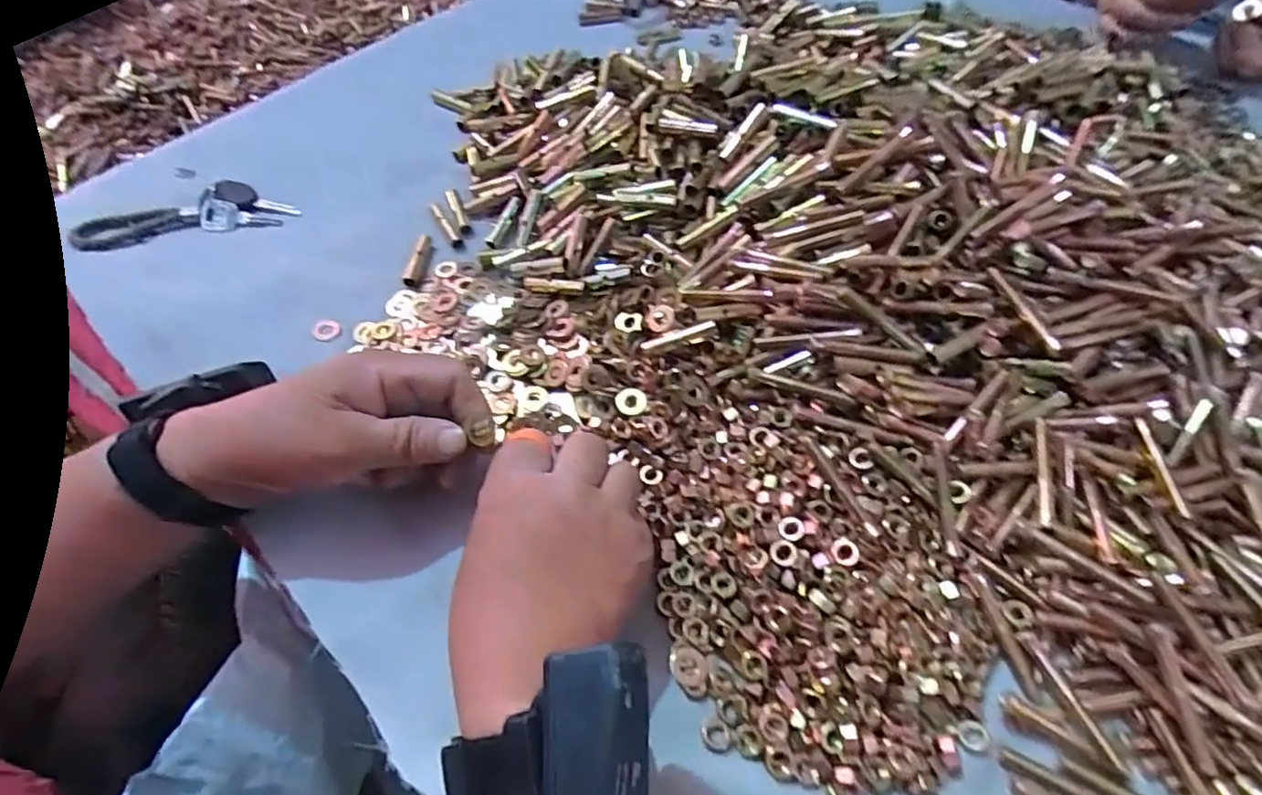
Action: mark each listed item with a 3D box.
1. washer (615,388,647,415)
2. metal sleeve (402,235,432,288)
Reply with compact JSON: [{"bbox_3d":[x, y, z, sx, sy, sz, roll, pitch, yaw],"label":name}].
[{"bbox_3d":[0.000,0.002,0.351,0.018,0.004,0.015,-2,57,1],"label":"washer"},{"bbox_3d":[-0.150,-0.098,0.430,0.010,0.008,0.047,2,57,3],"label":"metal sleeve"}]

